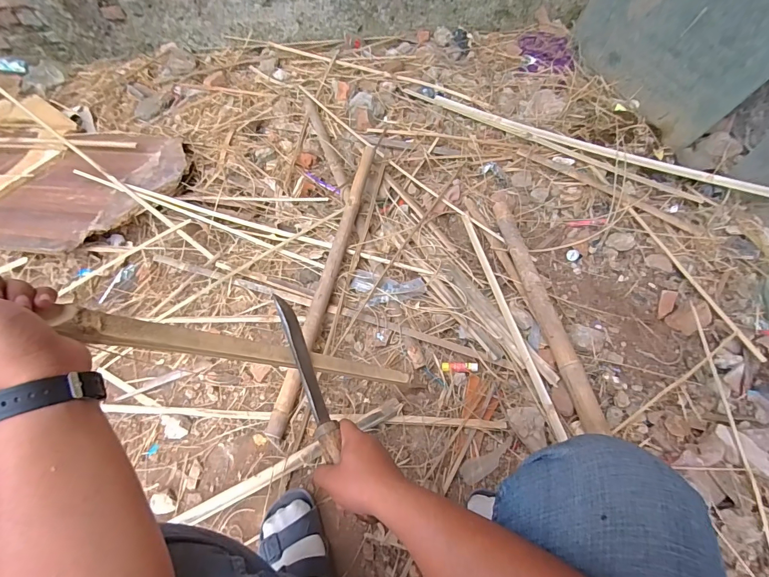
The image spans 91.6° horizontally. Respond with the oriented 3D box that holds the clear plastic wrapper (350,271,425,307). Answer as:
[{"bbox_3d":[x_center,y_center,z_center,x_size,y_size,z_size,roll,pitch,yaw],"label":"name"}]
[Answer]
[{"bbox_3d":[0.009,0.000,0.884,0.172,0.024,0.086,7,63,6],"label":"clear plastic wrapper"}]

